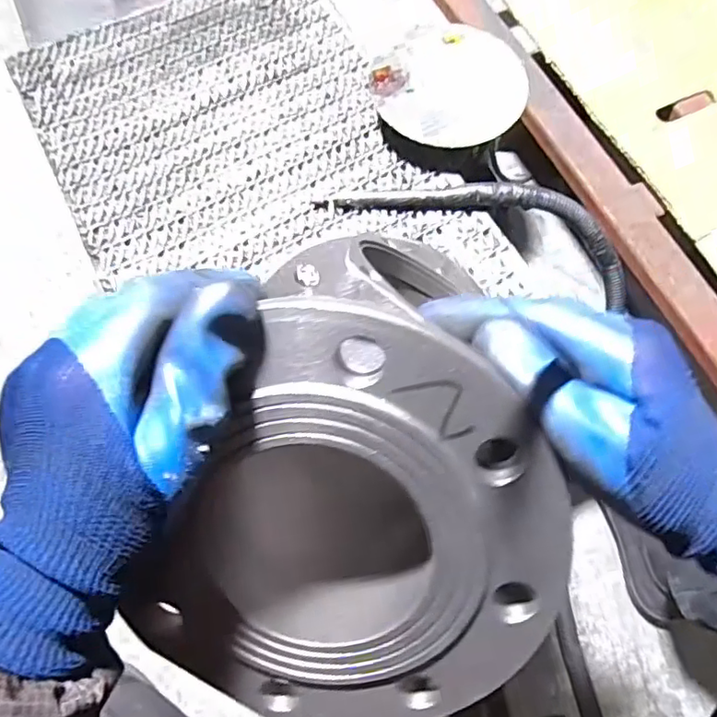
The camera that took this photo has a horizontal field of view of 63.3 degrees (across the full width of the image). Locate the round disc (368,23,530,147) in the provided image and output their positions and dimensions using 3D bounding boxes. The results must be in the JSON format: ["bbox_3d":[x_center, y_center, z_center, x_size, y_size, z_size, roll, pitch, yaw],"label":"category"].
[{"bbox_3d":[0.103,-0.294,0.626,0.147,0.015,0.162,42,76,14],"label":"round disc"}]

